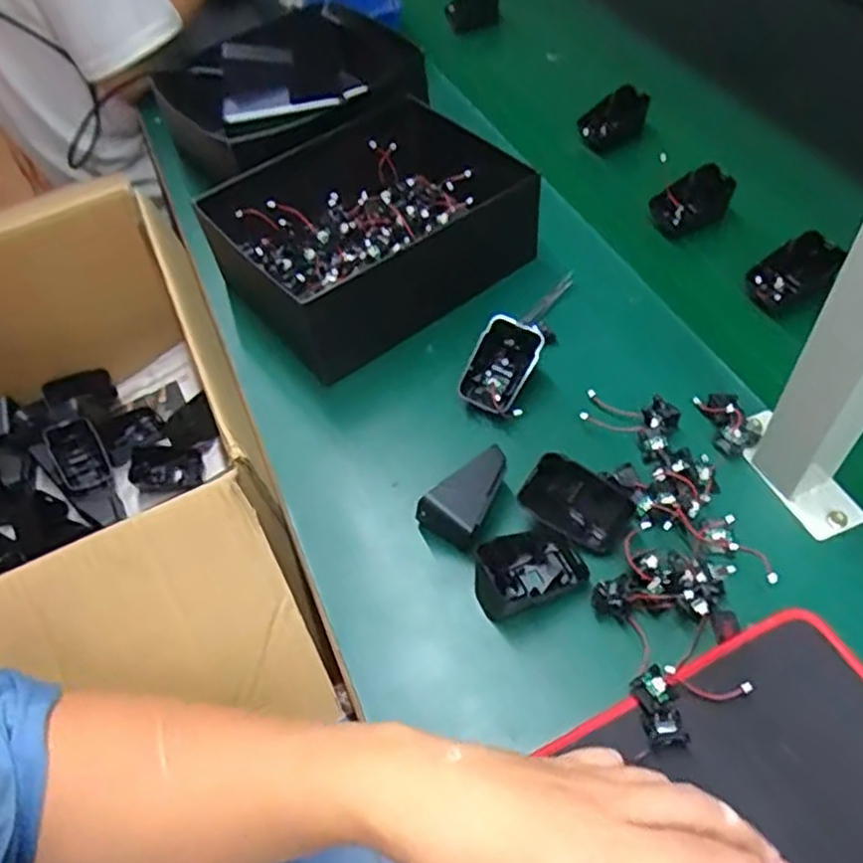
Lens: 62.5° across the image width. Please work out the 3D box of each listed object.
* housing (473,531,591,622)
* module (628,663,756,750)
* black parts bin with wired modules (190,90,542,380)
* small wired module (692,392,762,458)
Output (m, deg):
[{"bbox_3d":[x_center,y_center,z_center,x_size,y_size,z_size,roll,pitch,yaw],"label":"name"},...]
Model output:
[{"bbox_3d":[0.062,0.089,0.461,0.071,0.032,0.048,-25,55,-10],"label":"housing"},{"bbox_3d":[0.144,0.151,0.410,0.065,0.009,0.042,-32,57,-15],"label":"module"},{"bbox_3d":[-0.048,-0.180,0.641,0.256,0.094,0.189,-32,57,-15],"label":"black parts bin with wired modules"},{"bbox_3d":[0.217,-0.010,0.513,0.032,0.023,0.054,-12,54,-1],"label":"small wired module"}]

